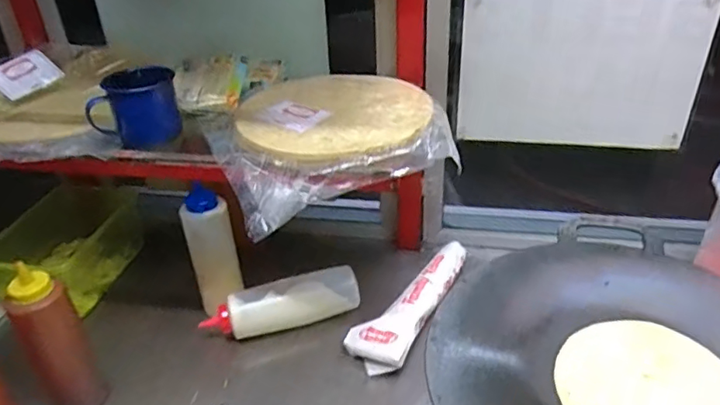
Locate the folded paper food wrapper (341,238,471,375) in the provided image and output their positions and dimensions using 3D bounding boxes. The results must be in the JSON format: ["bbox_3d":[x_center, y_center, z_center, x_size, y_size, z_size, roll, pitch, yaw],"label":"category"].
[{"bbox_3d":[0.081,0.136,0.773,0.076,0.035,0.259,21,39,28],"label":"folded paper food wrapper"}]

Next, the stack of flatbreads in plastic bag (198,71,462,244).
[{"bbox_3d":[-0.037,-0.081,0.626,0.250,0.051,0.255,-13,36,-19],"label":"stack of flatbreads in plastic bag"}]

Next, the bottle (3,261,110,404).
[{"bbox_3d":[-0.337,0.152,0.617,0.065,0.183,0.049,-26,42,-34],"label":"bottle"}]

